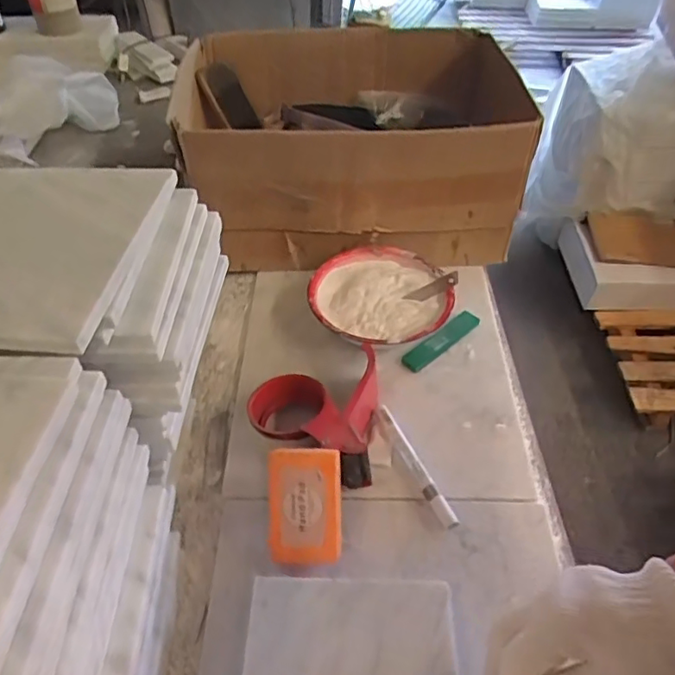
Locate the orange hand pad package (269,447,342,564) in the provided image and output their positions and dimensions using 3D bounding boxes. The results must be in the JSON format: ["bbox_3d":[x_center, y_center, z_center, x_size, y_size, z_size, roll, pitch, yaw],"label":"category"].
[{"bbox_3d":[-0.028,0.148,0.528,0.062,0.016,0.097,0,86,-2],"label":"orange hand pad package"}]

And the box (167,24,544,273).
[{"bbox_3d":[0.036,-0.315,0.870,0.457,0.196,0.406,-1,48,-1],"label":"box"}]

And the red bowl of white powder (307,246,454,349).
[{"bbox_3d":[0.055,-0.044,0.734,0.162,0.056,0.169,0,48,0],"label":"red bowl of white powder"}]

